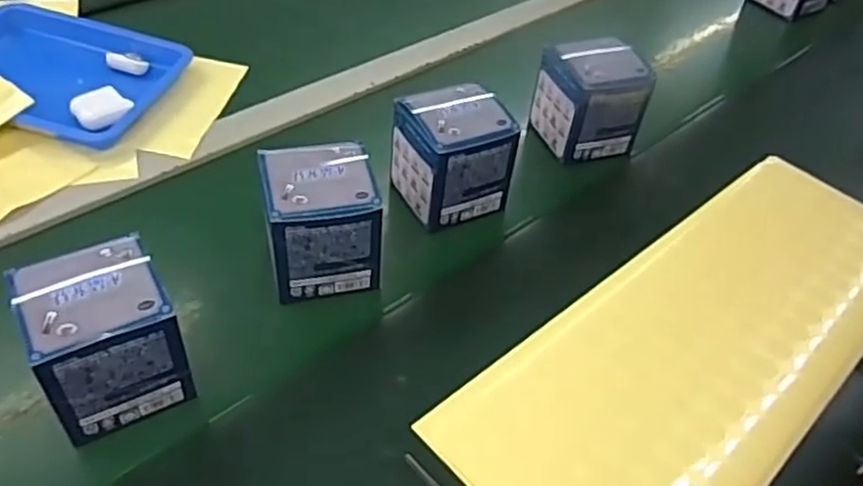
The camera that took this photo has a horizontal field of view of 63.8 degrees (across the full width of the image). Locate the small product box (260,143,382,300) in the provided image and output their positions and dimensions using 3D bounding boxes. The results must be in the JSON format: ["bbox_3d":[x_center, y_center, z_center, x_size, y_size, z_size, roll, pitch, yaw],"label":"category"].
[{"bbox_3d":[-0.088,-0.016,0.544,0.087,0.096,0.077,-8,49,-12],"label":"small product box"}]

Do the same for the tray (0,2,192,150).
[{"bbox_3d":[-0.373,-0.178,0.710,0.219,0.037,0.184,15,48,9],"label":"tray"}]

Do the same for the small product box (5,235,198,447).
[{"bbox_3d":[-0.212,0.062,0.450,0.084,0.095,0.076,-23,53,-24],"label":"small product box"}]

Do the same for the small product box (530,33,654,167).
[{"bbox_3d":[0.160,-0.147,0.704,0.086,0.099,0.081,-10,49,-14],"label":"small product box"}]

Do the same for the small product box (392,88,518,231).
[{"bbox_3d":[0.020,-0.079,0.619,0.091,0.095,0.079,-20,52,-21],"label":"small product box"}]

